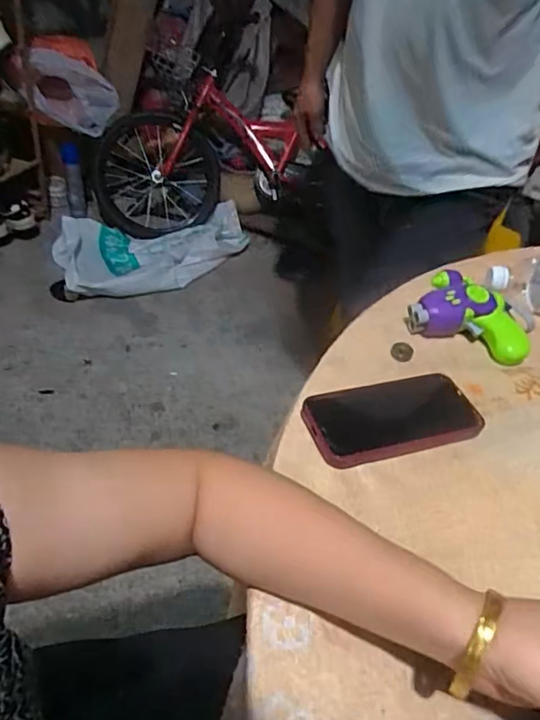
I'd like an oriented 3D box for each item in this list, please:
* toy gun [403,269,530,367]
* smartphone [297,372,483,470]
[{"bbox_3d":[0.230,-0.054,0.612,0.129,0.052,0.088,21,44,15],"label":"toy gun"},{"bbox_3d":[0.114,0.055,0.505,0.162,0.018,0.079,-10,45,-18],"label":"smartphone"}]

